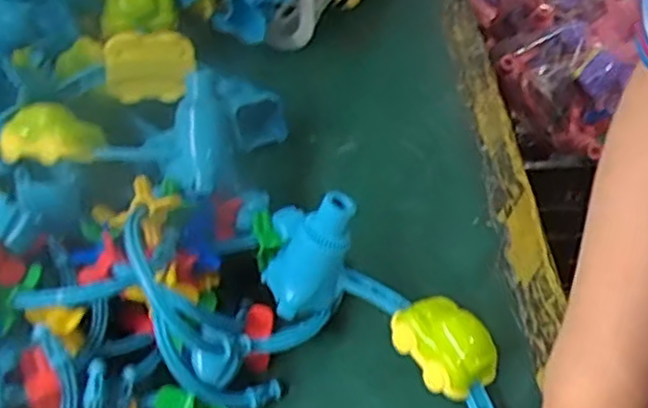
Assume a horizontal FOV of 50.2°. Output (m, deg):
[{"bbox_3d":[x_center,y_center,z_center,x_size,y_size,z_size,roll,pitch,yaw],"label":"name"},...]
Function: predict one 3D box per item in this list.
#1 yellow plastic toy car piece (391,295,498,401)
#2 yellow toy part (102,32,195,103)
[{"bbox_3d":[0.095,0.116,0.551,0.064,0.045,0.080,-31,53,-18],"label":"yellow plastic toy car piece"},{"bbox_3d":[-0.163,-0.129,0.648,0.080,0.070,0.018,-15,50,-6],"label":"yellow toy part"}]

